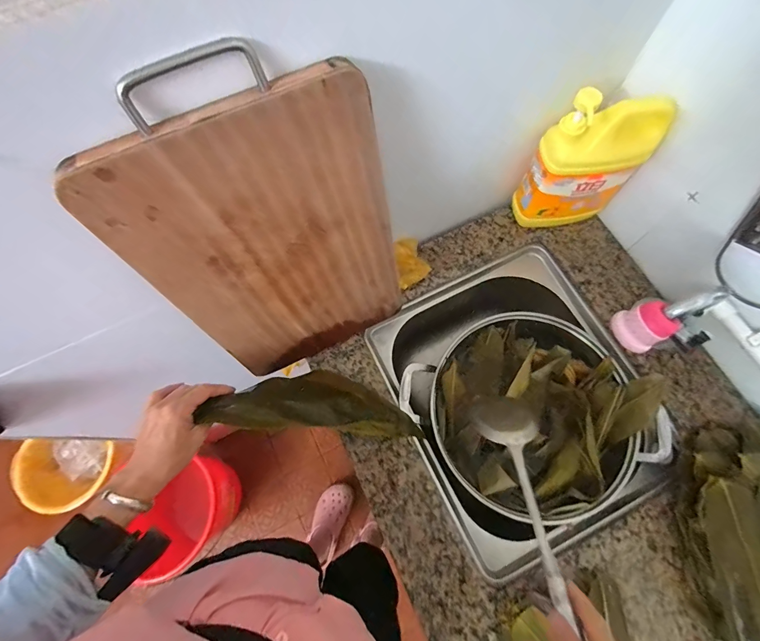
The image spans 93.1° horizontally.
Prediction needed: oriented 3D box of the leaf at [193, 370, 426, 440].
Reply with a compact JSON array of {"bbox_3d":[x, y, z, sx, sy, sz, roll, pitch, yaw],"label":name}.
[{"bbox_3d":[-0.071,0.116,0.507,0.310,0.034,0.080,12,70,-24],"label":"leaf"}]

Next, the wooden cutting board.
[{"bbox_3d":[-0.106,-0.070,0.414,0.264,0.400,0.018,-28,60,-1],"label":"wooden cutting board"}]

